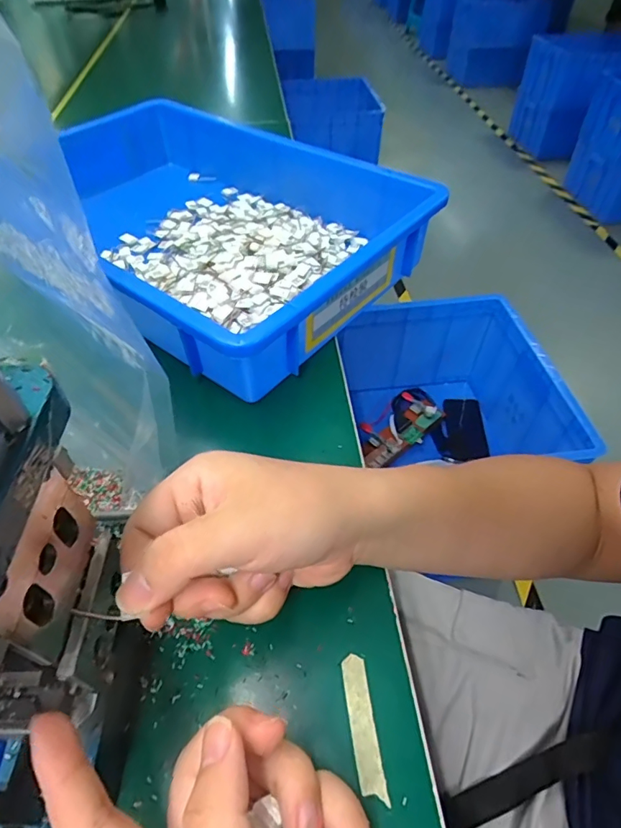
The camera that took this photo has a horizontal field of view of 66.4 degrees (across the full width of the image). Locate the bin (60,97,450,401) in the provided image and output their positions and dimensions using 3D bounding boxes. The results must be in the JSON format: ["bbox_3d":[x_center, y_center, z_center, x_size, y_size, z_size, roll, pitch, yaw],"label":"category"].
[{"bbox_3d":[-0.115,-0.197,0.491,0.408,0.091,0.289,31,56,24],"label":"bin"}]

